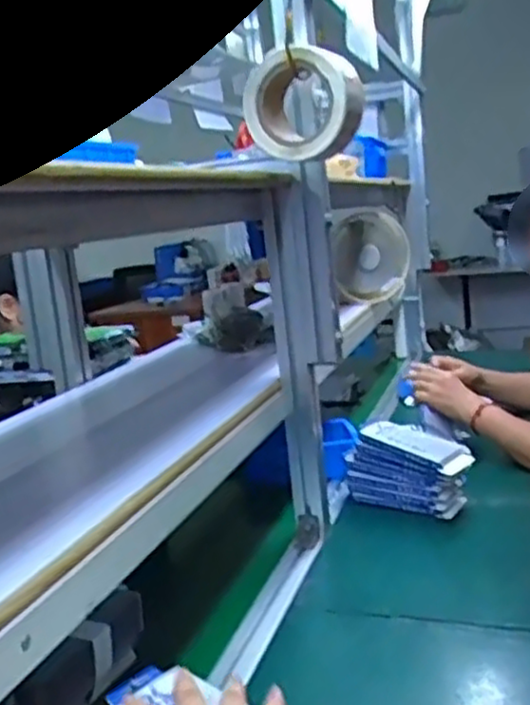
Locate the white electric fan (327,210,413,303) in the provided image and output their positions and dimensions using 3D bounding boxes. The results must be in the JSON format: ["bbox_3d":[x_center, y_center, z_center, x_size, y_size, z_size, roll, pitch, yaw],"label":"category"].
[{"bbox_3d":[0.244,-0.215,1.678,0.218,0.224,0.068,-30,31,-16],"label":"white electric fan"}]

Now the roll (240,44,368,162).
[{"bbox_3d":[0.041,-0.271,0.809,0.125,0.111,0.057,-1,13,27],"label":"roll"}]

